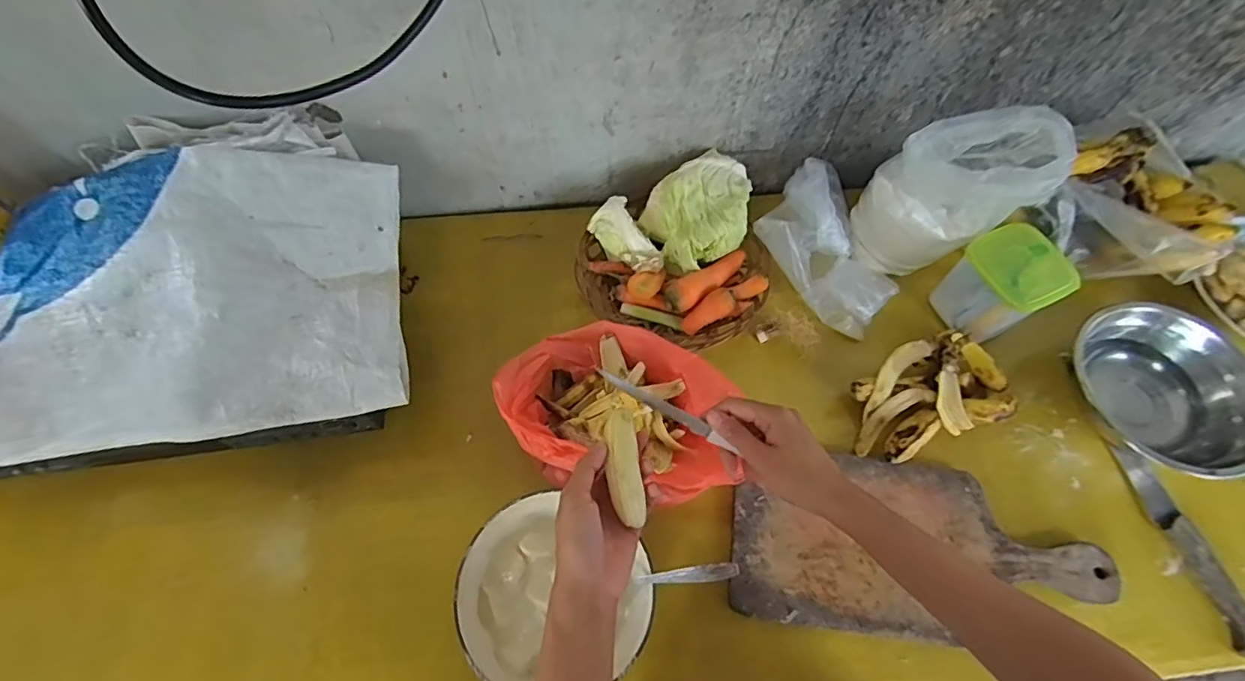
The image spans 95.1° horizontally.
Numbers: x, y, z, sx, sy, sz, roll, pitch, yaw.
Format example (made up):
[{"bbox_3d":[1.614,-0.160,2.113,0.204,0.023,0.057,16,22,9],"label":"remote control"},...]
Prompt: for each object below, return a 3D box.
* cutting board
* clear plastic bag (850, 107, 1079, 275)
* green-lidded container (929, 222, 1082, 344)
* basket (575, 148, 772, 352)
[{"bbox_3d":[0.292,0.204,0.563,0.362,0.010,0.163,5,66,1],"label":"cutting board"},{"bbox_3d":[0.358,-0.160,0.633,0.132,0.202,0.093,5,66,1],"label":"clear plastic bag"},{"bbox_3d":[0.427,-0.063,0.646,0.088,0.099,0.094,-22,69,-11],"label":"green-lidded container"},{"bbox_3d":[0.068,-0.109,0.673,0.213,0.091,0.217,1,66,-1],"label":"basket"}]

